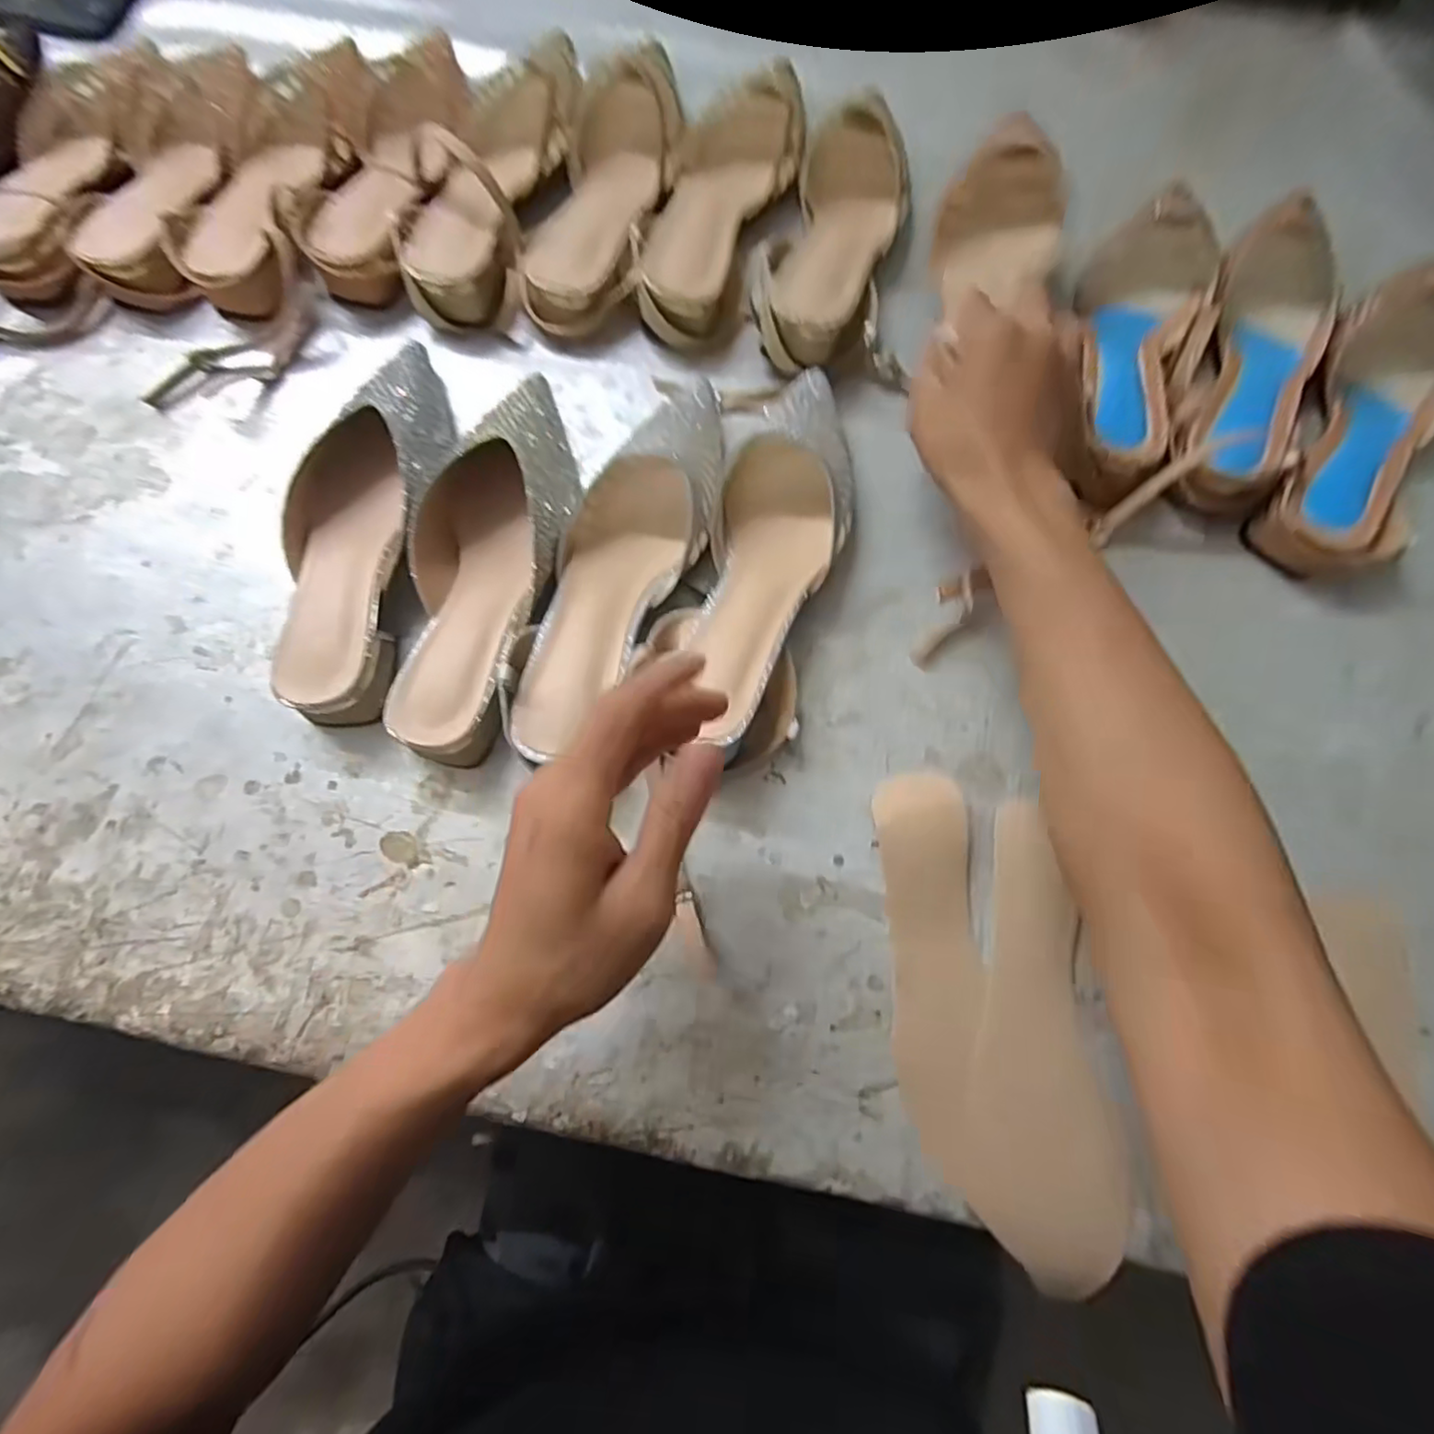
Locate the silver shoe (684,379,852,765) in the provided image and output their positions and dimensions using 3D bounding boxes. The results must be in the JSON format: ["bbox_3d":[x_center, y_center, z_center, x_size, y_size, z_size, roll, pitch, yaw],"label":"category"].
[{"bbox_3d":[0.033,-0.094,0.386,0.084,0.043,0.257,11,75,3],"label":"silver shoe"}]

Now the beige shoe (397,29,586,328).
[{"bbox_3d":[-0.161,-0.399,0.462,0.093,0.055,0.248,11,75,3],"label":"beige shoe"}]

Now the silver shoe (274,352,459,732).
[{"bbox_3d":[-0.216,-0.123,0.391,0.084,0.048,0.255,8,75,2],"label":"silver shoe"}]

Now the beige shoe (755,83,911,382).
[{"bbox_3d":[0.089,-0.356,0.456,0.083,0.043,0.255,16,75,4],"label":"beige shoe"}]

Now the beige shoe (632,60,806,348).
[{"bbox_3d":[0.002,-0.375,0.462,0.094,0.044,0.234,25,76,7],"label":"beige shoe"}]

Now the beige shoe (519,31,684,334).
[{"bbox_3d":[-0.075,-0.394,0.469,0.085,0.041,0.258,11,75,3],"label":"beige shoe"}]

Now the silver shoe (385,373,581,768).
[{"bbox_3d":[-0.134,-0.098,0.383,0.081,0.046,0.254,5,75,1],"label":"silver shoe"}]

